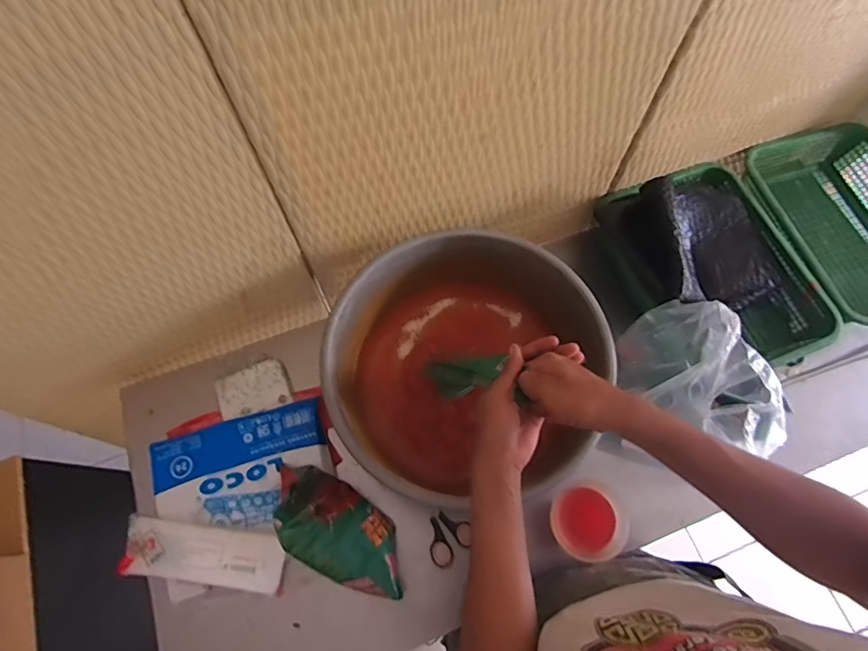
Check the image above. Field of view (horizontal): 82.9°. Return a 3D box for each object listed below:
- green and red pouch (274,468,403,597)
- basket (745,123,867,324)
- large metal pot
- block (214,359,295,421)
[{"bbox_3d":[-0.129,0.269,0.645,0.224,0.080,0.108,30,72,10],"label":"green and red pouch"},{"bbox_3d":[0.686,-0.167,0.848,0.267,0.107,0.355,-19,71,-7],"label":"basket"},{"bbox_3d":[0.049,0.078,0.726,0.361,0.206,0.377,0,70,-1],"label":"large metal pot"},{"bbox_3d":[-0.280,0.103,0.765,0.106,0.015,0.086,-24,72,-9],"label":"block"}]

